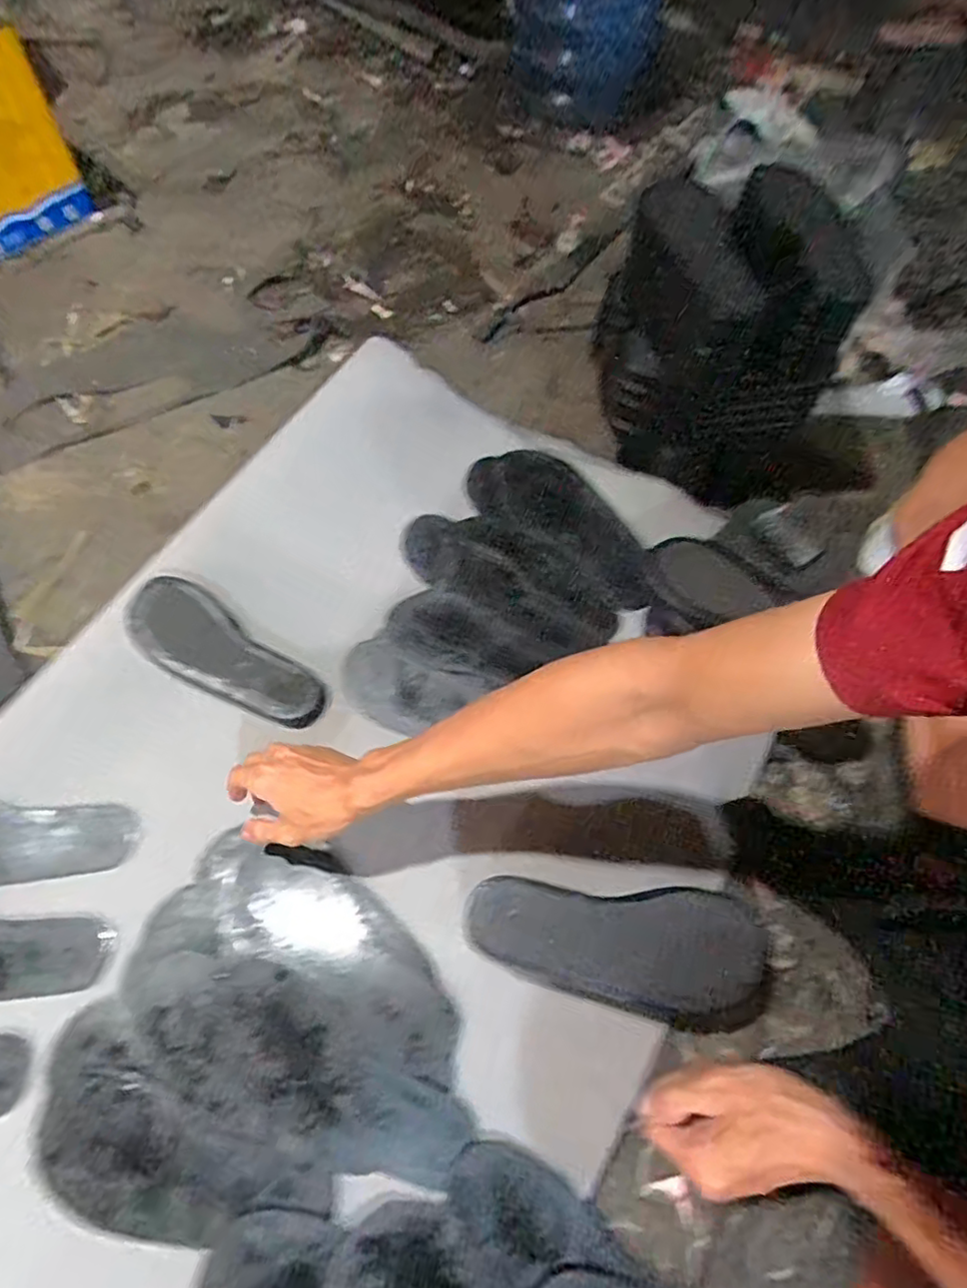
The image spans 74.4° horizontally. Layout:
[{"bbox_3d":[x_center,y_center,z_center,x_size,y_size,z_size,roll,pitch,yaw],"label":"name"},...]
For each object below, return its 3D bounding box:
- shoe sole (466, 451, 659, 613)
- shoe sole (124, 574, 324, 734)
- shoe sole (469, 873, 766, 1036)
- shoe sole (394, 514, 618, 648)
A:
[{"bbox_3d":[0.113,-0.165,0.829,0.285,0.034,0.128,39,68,16],"label":"shoe sole"},{"bbox_3d":[-0.285,0.017,0.704,0.236,0.017,0.091,36,71,1],"label":"shoe sole"},{"bbox_3d":[0.108,0.243,0.524,0.240,0.020,0.098,11,63,3],"label":"shoe sole"},{"bbox_3d":[0.035,-0.091,0.799,0.282,0.024,0.127,28,65,11],"label":"shoe sole"}]

